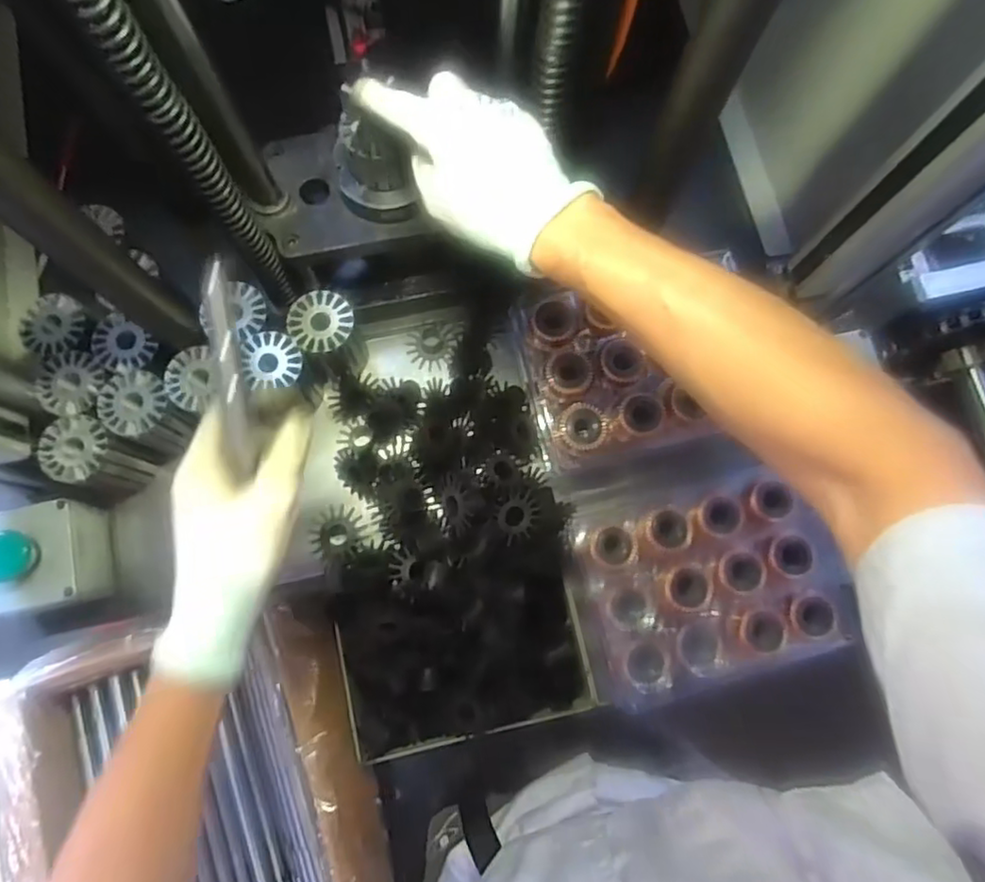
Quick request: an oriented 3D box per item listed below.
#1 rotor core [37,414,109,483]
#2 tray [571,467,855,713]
[{"bbox_3d":[-0.331,0.005,0.505,0.050,0.011,0.052,0,78,-1],"label":"rotor core"},{"bbox_3d":[0.167,0.116,0.526,0.176,0.052,0.148,-17,79,-5],"label":"tray"}]

